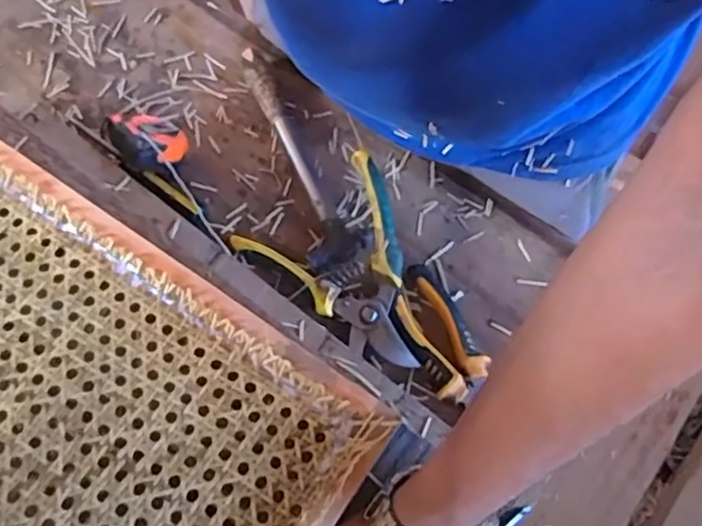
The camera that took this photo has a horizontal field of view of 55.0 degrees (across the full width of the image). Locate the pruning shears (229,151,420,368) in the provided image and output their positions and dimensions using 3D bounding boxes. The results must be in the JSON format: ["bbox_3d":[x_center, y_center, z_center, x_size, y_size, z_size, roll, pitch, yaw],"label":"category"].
[{"bbox_3d":[0.004,0.007,0.558,0.132,0.049,0.176,-32,72,-19],"label":"pruning shears"}]

